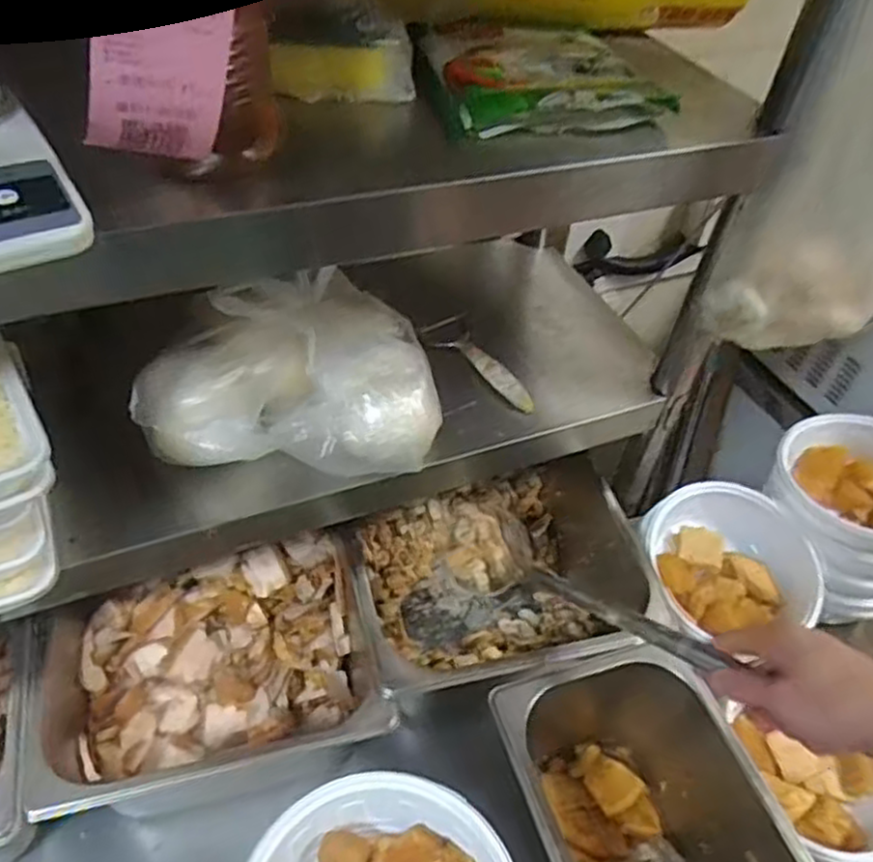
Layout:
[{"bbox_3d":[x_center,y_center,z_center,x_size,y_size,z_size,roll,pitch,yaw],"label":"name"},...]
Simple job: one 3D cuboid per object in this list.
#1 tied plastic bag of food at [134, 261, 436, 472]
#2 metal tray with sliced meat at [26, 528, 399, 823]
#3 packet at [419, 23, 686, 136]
[{"bbox_3d":[-0.115,-0.054,0.598,0.228,0.091,0.173,0,47,-7],"label":"tied plastic bag of food"},{"bbox_3d":[-0.194,0.220,0.658,0.251,0.155,0.240,-11,49,-17],"label":"metal tray with sliced meat"},{"bbox_3d":[0.072,-0.250,0.529,0.144,0.026,0.164,-8,48,-14],"label":"packet"}]

